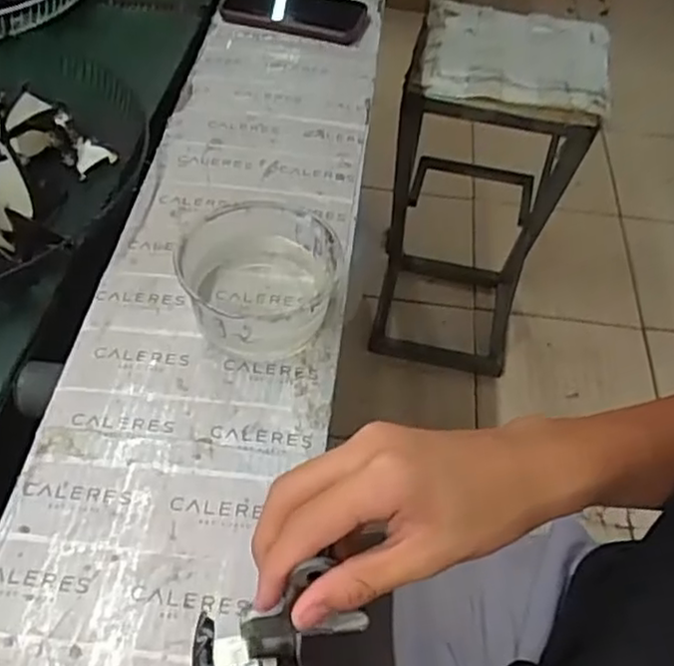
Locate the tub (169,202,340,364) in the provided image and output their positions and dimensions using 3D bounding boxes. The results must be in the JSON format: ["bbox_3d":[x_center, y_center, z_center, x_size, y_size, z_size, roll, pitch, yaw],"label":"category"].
[{"bbox_3d":[-0.056,-0.038,0.529,0.113,0.063,0.109,2,51,-2],"label":"tub"}]

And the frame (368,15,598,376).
[{"bbox_3d":[0.262,-0.245,1.402,0.307,0.646,0.303,11,52,5],"label":"frame"}]

